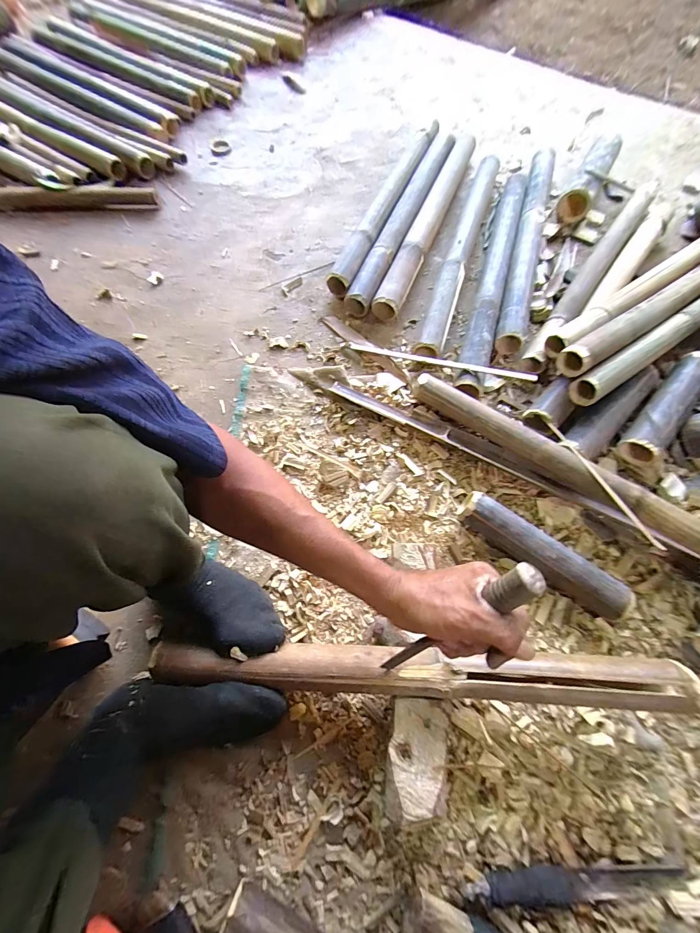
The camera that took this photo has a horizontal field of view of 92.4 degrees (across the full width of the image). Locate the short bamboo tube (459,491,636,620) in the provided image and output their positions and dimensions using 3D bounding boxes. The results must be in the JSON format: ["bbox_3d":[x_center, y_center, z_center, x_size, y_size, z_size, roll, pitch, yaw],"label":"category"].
[{"bbox_3d":[0.287,0.133,0.515,0.255,0.053,0.059,35,74,12],"label":"short bamboo tube"}]

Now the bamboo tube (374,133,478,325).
[{"bbox_3d":[0.195,-0.593,0.799,0.058,0.057,0.631,22,71,8],"label":"bamboo tube"}]

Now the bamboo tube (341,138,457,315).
[{"bbox_3d":[0.134,-0.586,0.798,0.064,0.052,0.590,24,72,9],"label":"bamboo tube"}]

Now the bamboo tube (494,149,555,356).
[{"bbox_3d":[0.405,-0.511,0.764,0.064,0.056,0.611,17,71,6],"label":"bamboo tube"}]

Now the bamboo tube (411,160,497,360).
[{"bbox_3d":[0.245,-0.482,0.754,0.059,0.056,0.606,18,71,7],"label":"bamboo tube"}]

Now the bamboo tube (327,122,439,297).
[{"bbox_3d":[0.095,-0.636,0.815,0.055,0.055,0.587,23,71,9],"label":"bamboo tube"}]

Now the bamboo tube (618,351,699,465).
[{"bbox_3d":[0.571,-0.109,0.595,0.062,0.054,0.263,43,75,14],"label":"bamboo tube"}]

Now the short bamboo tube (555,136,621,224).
[{"bbox_3d":[0.591,-0.709,0.826,0.067,0.075,0.258,31,73,11],"label":"short bamboo tube"}]

